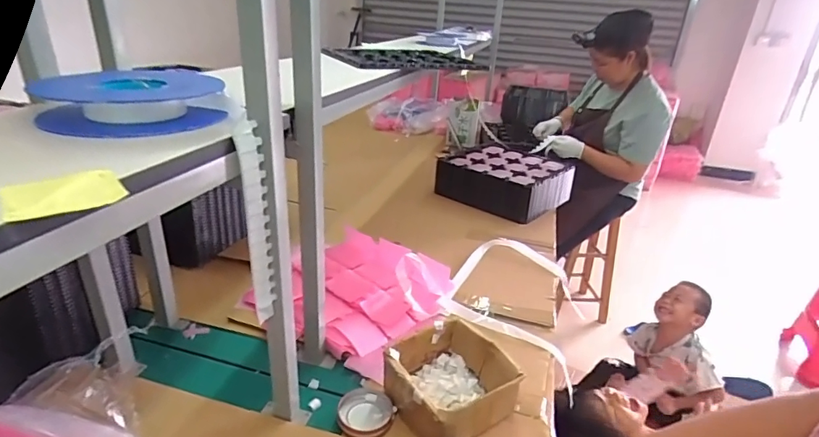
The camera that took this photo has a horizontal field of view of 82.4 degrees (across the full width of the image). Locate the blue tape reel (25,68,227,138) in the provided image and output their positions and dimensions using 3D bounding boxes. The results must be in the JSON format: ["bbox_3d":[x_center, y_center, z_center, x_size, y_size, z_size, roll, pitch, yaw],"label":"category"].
[{"bbox_3d":[-0.332,-0.139,0.570,0.176,0.061,0.171,10,25,11],"label":"blue tape reel"}]

